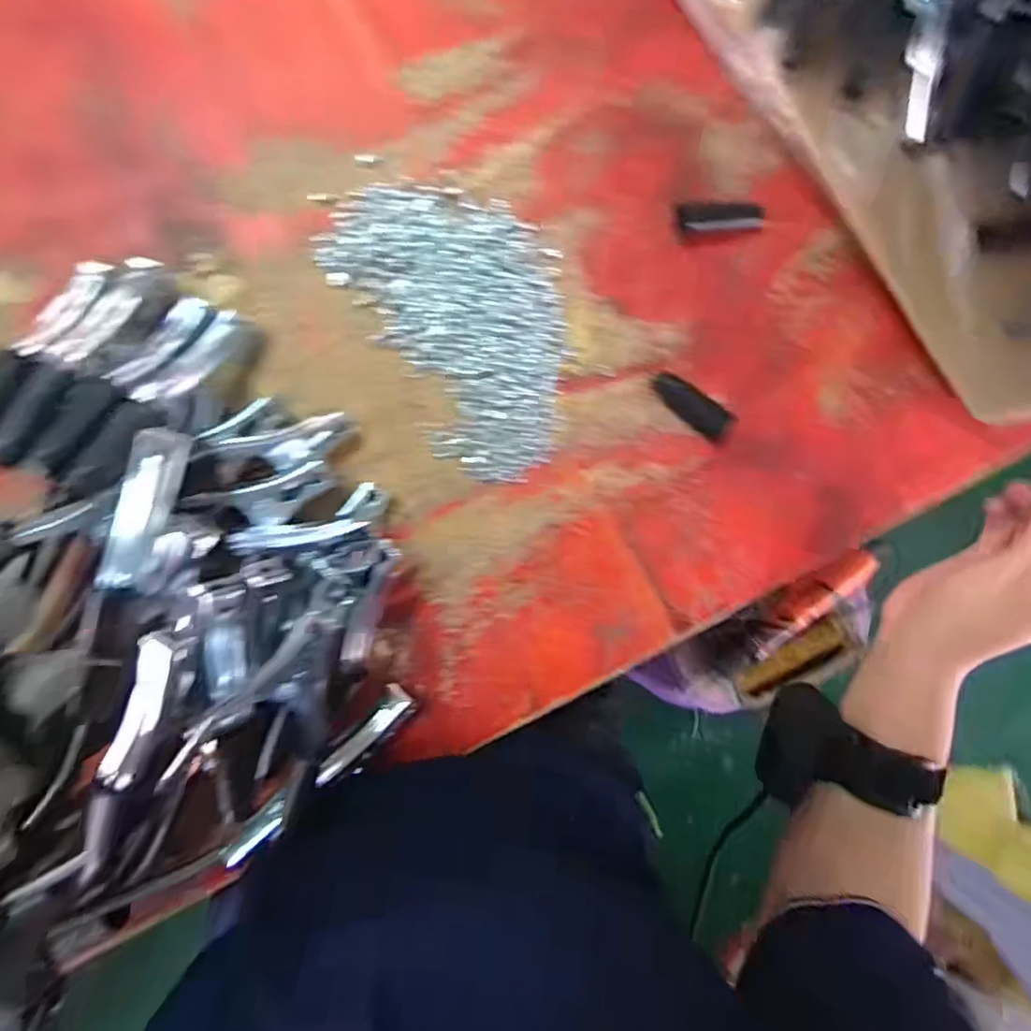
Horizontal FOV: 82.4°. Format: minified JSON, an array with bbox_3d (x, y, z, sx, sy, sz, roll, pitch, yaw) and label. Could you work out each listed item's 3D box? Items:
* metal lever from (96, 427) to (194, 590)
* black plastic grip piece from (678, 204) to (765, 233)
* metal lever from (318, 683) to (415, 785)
[{"bbox_3d":[-0.190,-0.004,0.301,0.022,0.020,0.083,11,76,-6],"label":"metal lever"},{"bbox_3d":[0.147,-0.211,0.417,0.061,0.004,0.019,-2,94,-5],"label":"black plastic grip piece"},{"bbox_3d":[-0.097,0.144,0.388,0.022,0.020,0.079,51,55,-6],"label":"metal lever"}]

